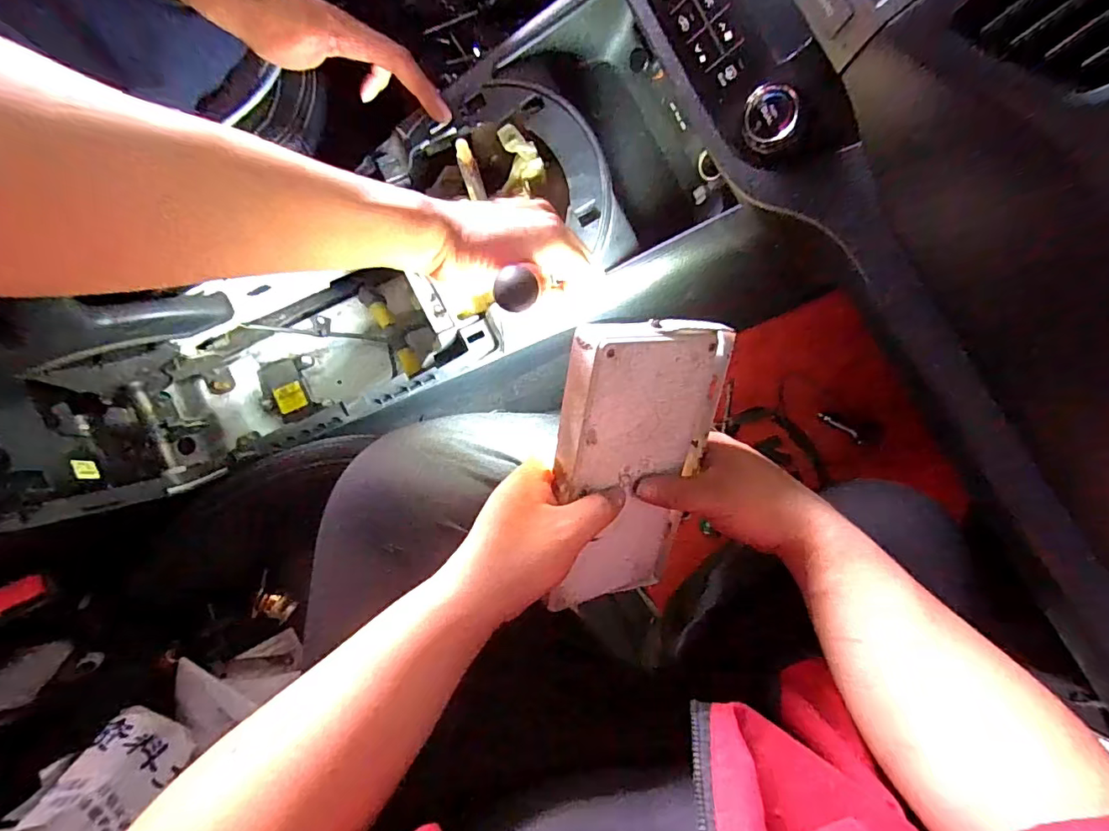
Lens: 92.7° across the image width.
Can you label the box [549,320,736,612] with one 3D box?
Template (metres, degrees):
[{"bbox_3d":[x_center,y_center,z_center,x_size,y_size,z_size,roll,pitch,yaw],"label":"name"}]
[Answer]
[{"bbox_3d":[0.055,0.038,0.377,0.116,0.021,0.215,-8,119,-32],"label":"box"}]

